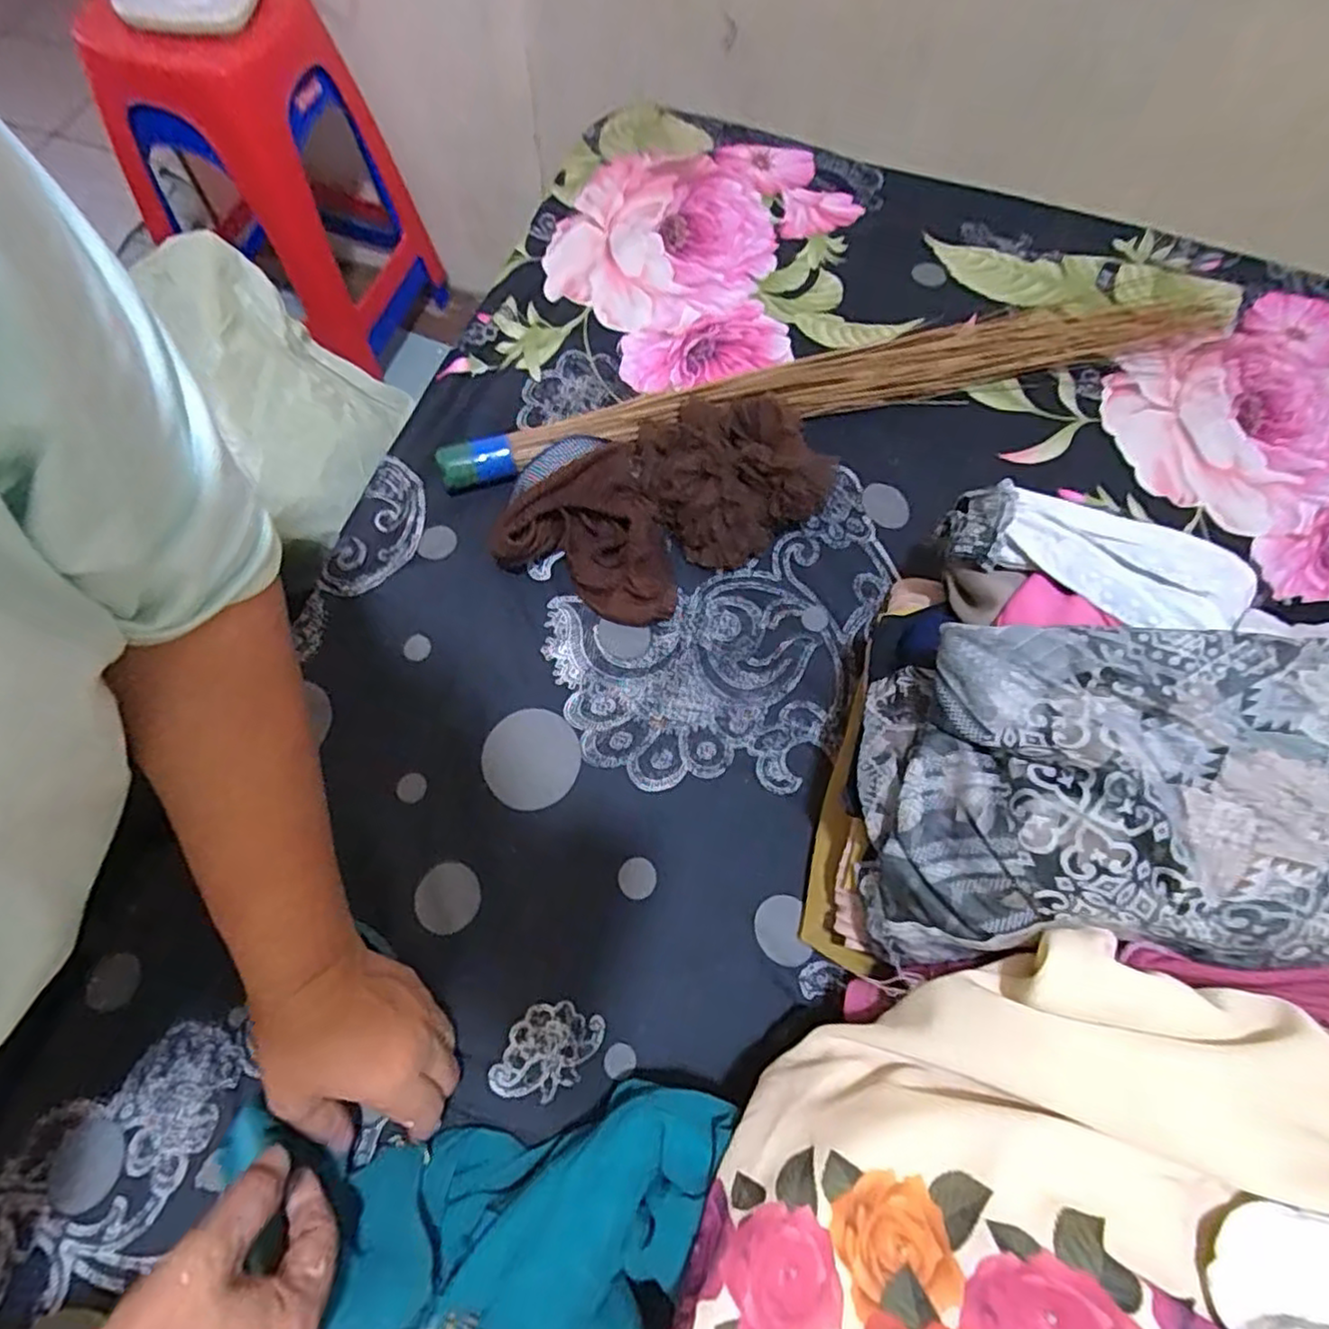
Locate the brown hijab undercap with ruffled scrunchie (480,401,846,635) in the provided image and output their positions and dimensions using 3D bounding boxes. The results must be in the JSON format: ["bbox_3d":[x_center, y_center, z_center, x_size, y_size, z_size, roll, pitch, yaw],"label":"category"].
[{"bbox_3d":[-0.003,-0.135,0.574,0.261,0.095,0.160,-31,70,-14],"label":"brown hijab undercap with ruffled scrunchie"}]

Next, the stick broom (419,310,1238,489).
[{"bbox_3d":[0.175,-0.267,0.662,0.760,0.044,0.068,-14,66,-8],"label":"stick broom"}]

